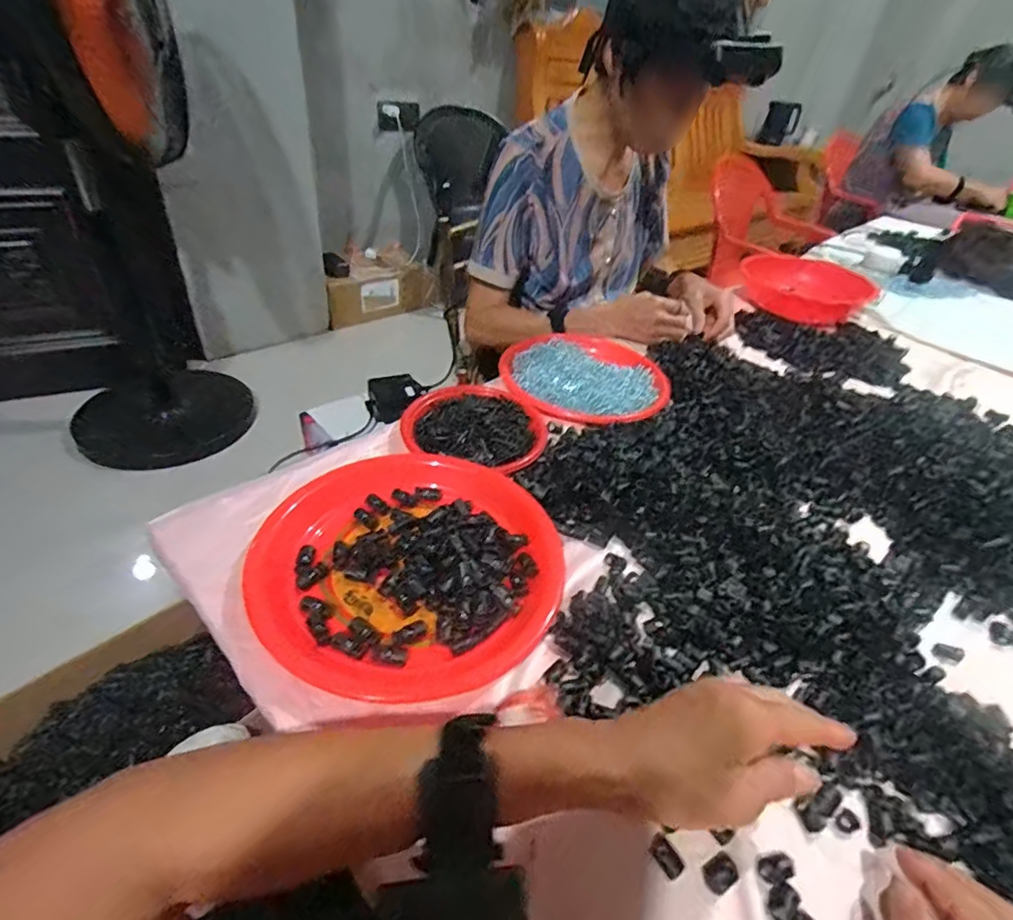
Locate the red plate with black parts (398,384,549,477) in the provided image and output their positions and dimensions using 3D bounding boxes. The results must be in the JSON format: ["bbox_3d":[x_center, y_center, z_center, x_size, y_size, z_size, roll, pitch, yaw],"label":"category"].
[{"bbox_3d":[-0.034,-0.044,0.635,0.161,0.026,0.137,12,41,8],"label":"red plate with black parts"}]

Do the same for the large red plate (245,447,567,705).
[{"bbox_3d":[-0.081,0.080,0.486,0.255,0.024,0.258,3,40,-2],"label":"large red plate"}]

